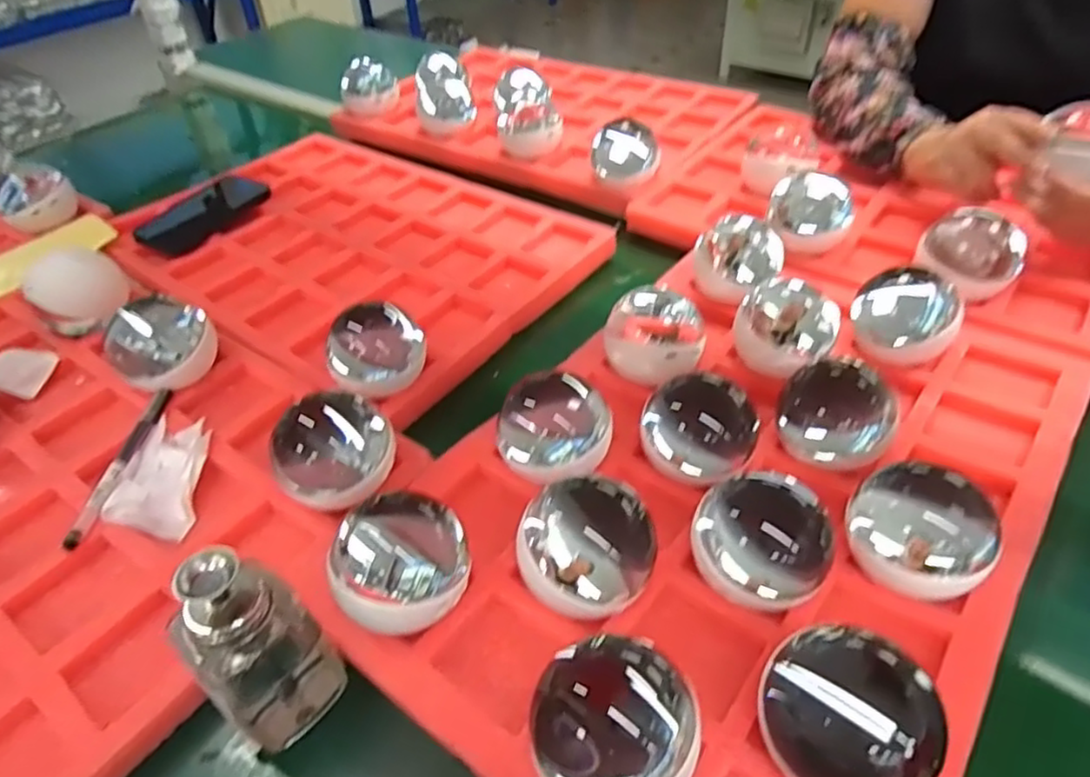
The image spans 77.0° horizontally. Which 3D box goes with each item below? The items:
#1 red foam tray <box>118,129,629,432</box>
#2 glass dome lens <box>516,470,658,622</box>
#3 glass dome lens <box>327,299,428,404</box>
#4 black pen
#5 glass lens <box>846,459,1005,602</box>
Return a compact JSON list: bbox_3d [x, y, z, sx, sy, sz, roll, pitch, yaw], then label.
[{"bbox_3d":[-0.210,-0.157,0.734,0.479,0.031,0.335,27,51,30],"label":"red foam tray"},{"bbox_3d":[0.024,0.088,0.382,0.077,0.069,0.077,-2,43,2],"label":"glass dome lens"},{"bbox_3d":[-0.131,-0.027,0.539,0.077,0.064,0.063,-18,44,-14],"label":"glass dome lens"},{"bbox_3d":[-0.302,0.052,0.487,0.014,0.016,0.138,-1,43,4],"label":"black pen"},{"bbox_3d":[0.214,0.083,0.394,0.076,0.056,0.088,30,53,32],"label":"glass lens"}]

